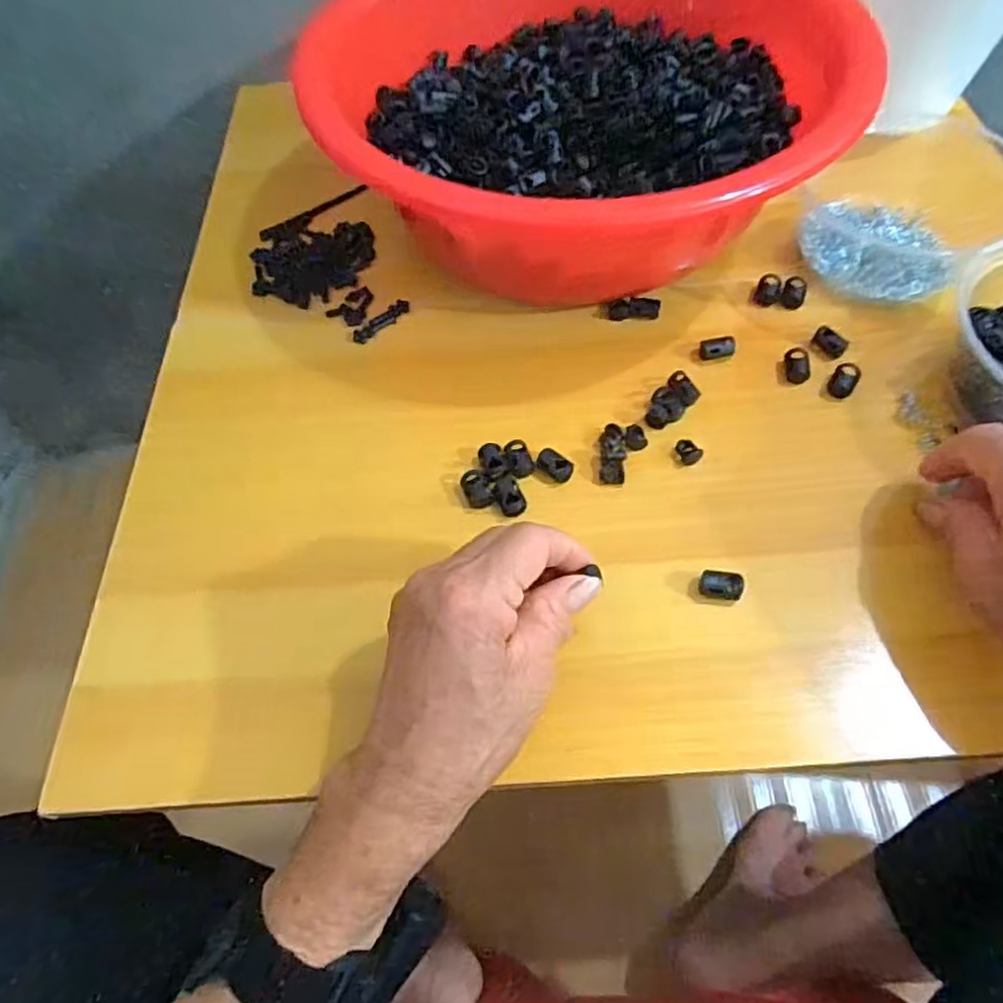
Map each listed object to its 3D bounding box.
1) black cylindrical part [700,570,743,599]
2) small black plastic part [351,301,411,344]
[{"bbox_3d":[0.108,0.043,0.325,0.020,0.014,0.012,8,60,8],"label":"black cylindrical part"},{"bbox_3d":[-0.078,-0.117,0.428,0.043,0.004,0.013,-39,65,-18],"label":"small black plastic part"}]

